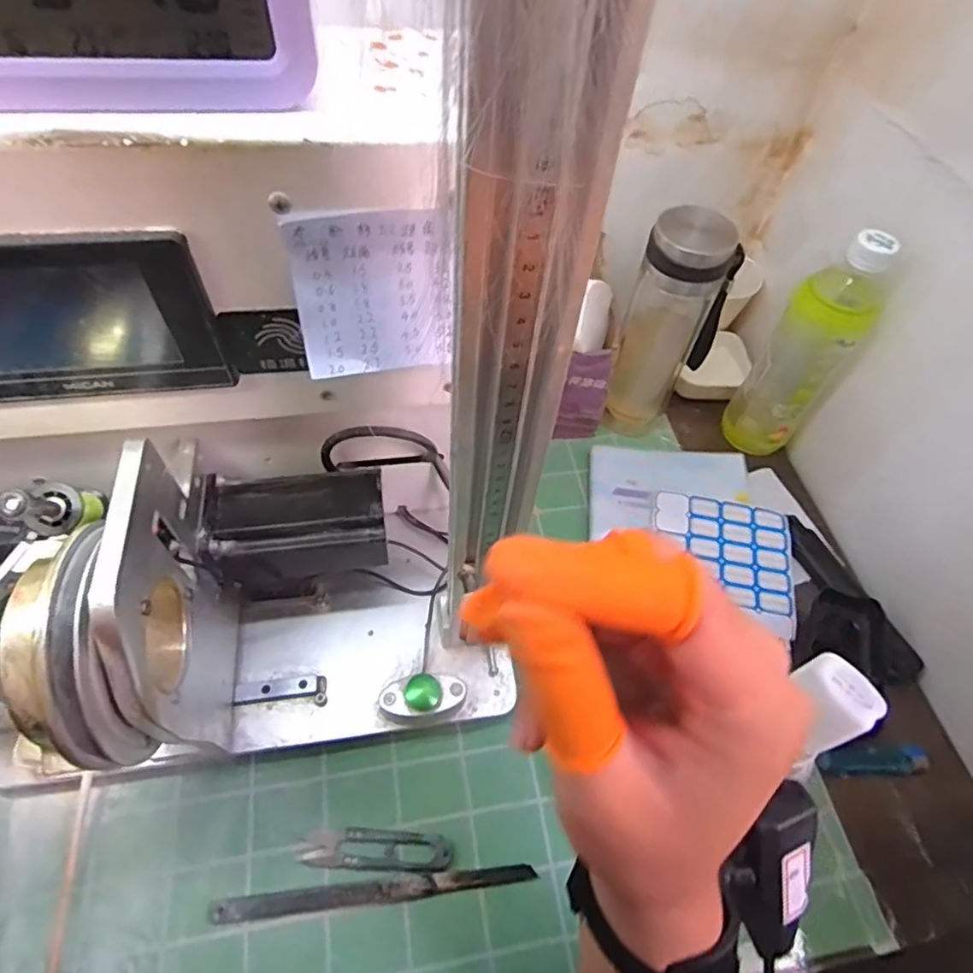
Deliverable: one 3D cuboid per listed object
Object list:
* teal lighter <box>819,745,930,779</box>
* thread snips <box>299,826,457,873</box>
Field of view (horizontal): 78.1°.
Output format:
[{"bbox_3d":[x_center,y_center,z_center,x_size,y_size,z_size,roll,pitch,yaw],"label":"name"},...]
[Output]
[{"bbox_3d":[0.280,0.199,0.432,0.076,0.009,0.017,-1,60,-5],"label":"teal lighter"},{"bbox_3d":[-0.071,0.232,0.384,0.094,0.010,0.023,4,56,-2],"label":"thread snips"}]

